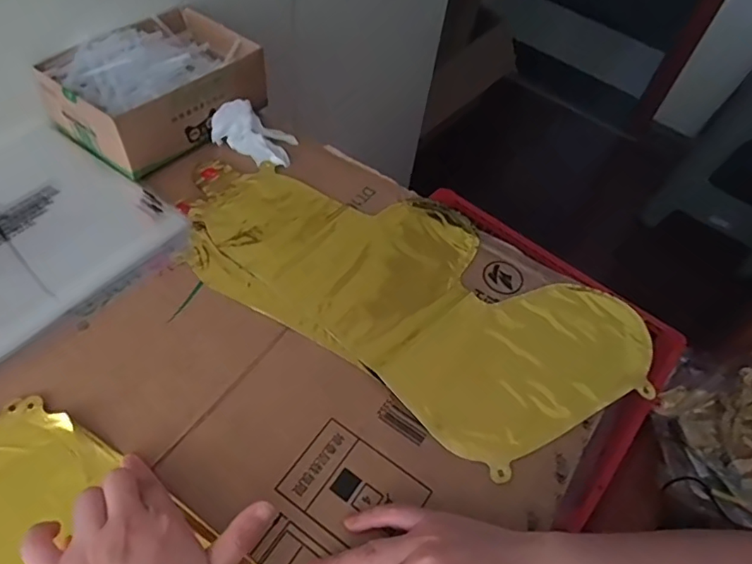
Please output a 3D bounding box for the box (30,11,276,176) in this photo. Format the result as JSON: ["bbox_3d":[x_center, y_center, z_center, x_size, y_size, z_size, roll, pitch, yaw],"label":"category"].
[{"bbox_3d":[-0.219,-0.201,0.564,0.140,0.079,0.187,31,55,17],"label":"box"}]

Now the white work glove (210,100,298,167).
[{"bbox_3d":[-0.121,-0.152,0.557,0.080,0.037,0.049,26,54,14],"label":"white work glove"}]

